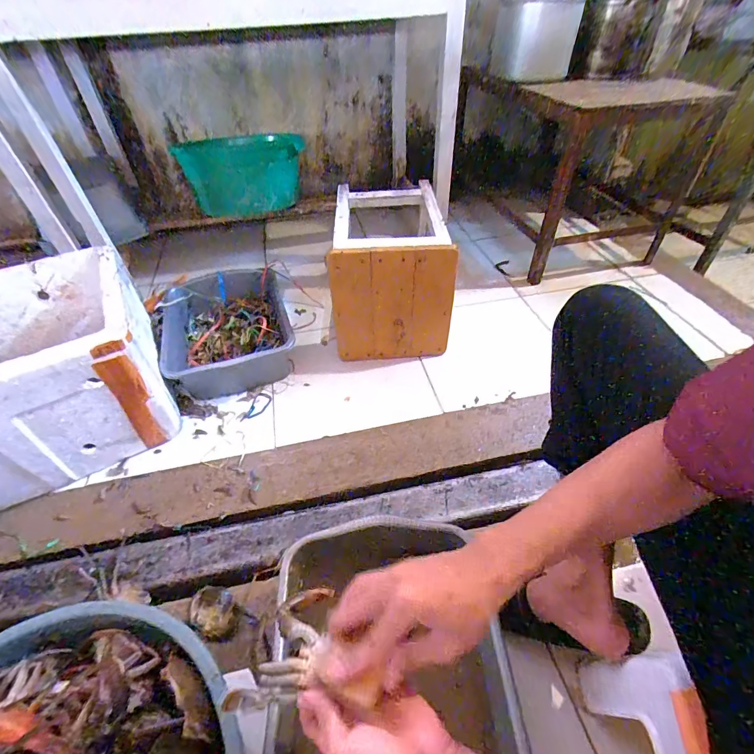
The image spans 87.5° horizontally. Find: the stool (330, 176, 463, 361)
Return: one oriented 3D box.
[{"bbox_3d":[0.030,-0.301,1.083,0.291,0.310,0.398,-3,46,-1],"label":"stool"}]

